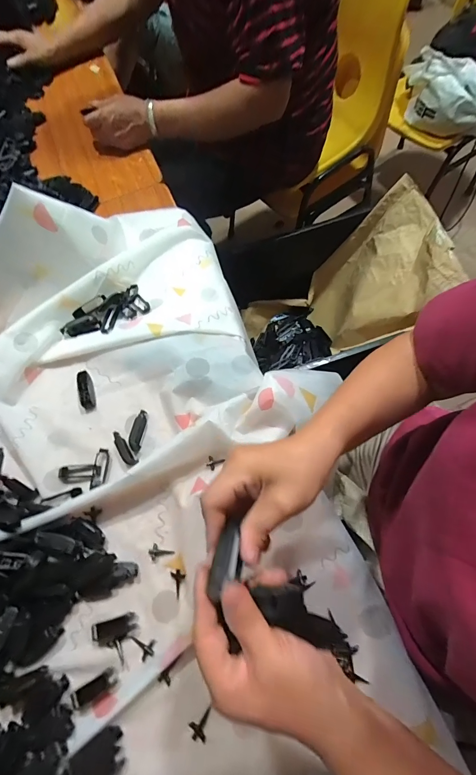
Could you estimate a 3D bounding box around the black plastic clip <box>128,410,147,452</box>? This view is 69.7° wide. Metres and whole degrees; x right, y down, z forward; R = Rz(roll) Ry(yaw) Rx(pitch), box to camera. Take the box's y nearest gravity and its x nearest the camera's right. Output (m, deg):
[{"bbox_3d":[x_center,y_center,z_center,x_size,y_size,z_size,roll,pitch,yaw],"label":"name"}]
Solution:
[{"bbox_3d":[-0.138,0.059,0.472,0.015,0.013,0.056,4,69,6],"label":"black plastic clip"}]

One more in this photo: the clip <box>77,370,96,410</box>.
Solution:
[{"bbox_3d":[-0.221,0.004,0.495,0.021,0.009,0.058,-20,68,-3],"label":"clip"}]

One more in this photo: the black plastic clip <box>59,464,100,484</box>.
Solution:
[{"bbox_3d":[-0.215,0.117,0.460,0.053,0.006,0.023,-7,68,2],"label":"black plastic clip"}]

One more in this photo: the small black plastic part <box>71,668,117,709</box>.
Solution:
[{"bbox_3d":[-0.154,0.323,0.367,0.047,0.004,0.016,-29,69,-7],"label":"small black plastic part"}]

